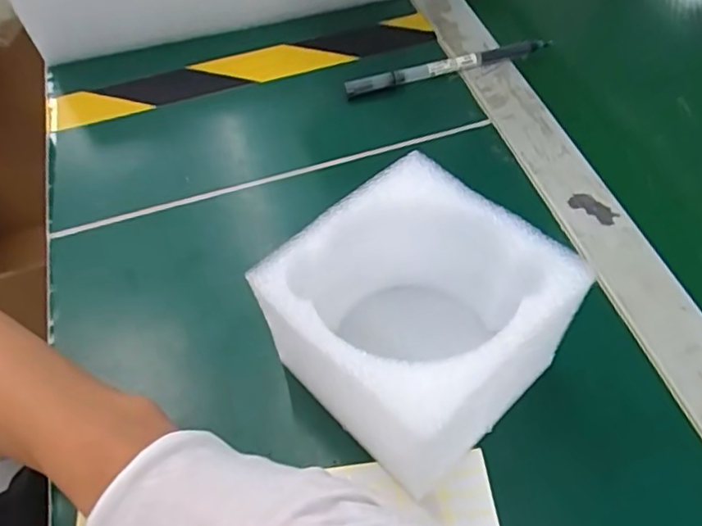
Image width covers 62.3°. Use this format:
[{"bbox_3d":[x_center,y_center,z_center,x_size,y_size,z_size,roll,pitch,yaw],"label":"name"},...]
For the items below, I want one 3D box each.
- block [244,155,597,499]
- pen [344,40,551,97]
[{"bbox_3d":[0.029,0.031,0.265,0.105,0.091,0.101,-37,62,-21],"label":"block"},{"bbox_3d":[0.071,-0.146,0.430,0.155,0.014,0.011,-13,56,-7],"label":"pen"}]

